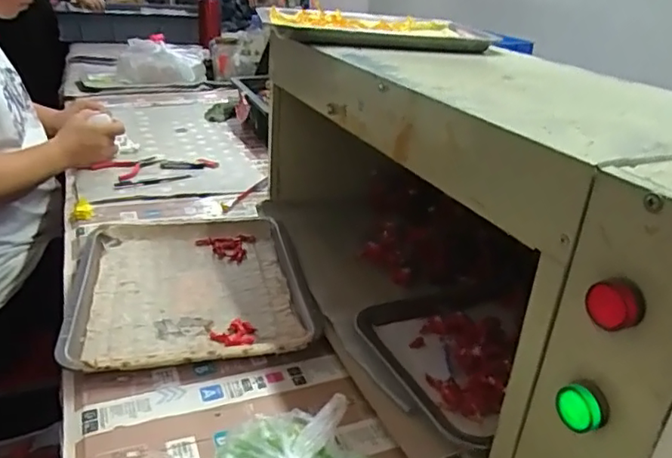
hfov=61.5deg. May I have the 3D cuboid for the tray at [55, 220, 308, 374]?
[{"bbox_3d":[-0.178,0.064,0.680,0.258,0.024,0.308,-4,27,-15],"label":"tray"}]

